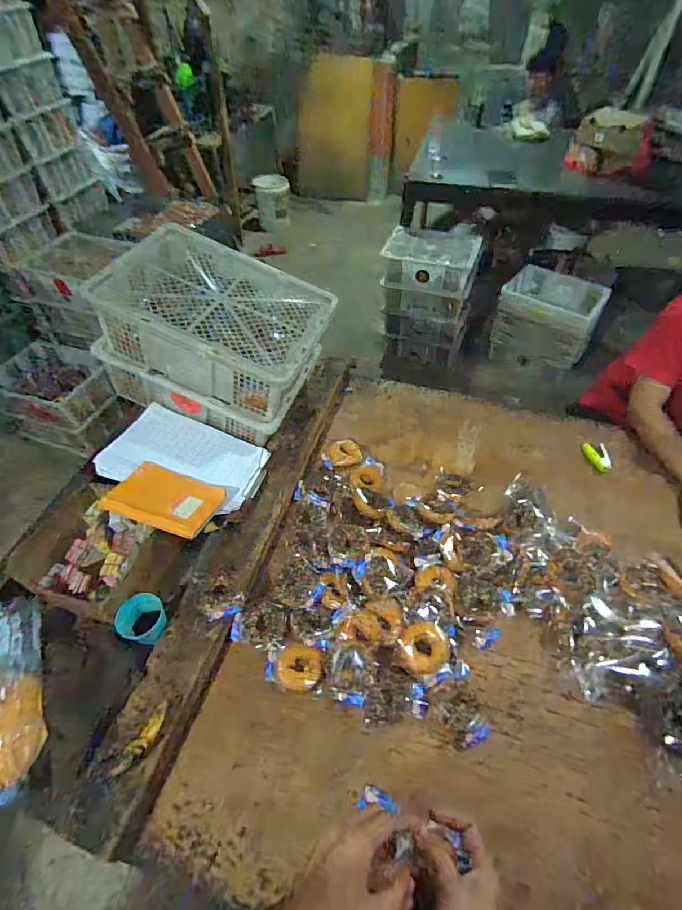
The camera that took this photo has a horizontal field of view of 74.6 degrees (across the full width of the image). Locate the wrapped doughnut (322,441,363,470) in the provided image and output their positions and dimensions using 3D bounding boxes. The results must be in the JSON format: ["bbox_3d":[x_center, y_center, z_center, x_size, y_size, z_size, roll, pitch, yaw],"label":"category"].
[{"bbox_3d":[0.001,-0.005,1.164,0.100,0.028,0.078,-4,50,-1],"label":"wrapped doughnut"}]

